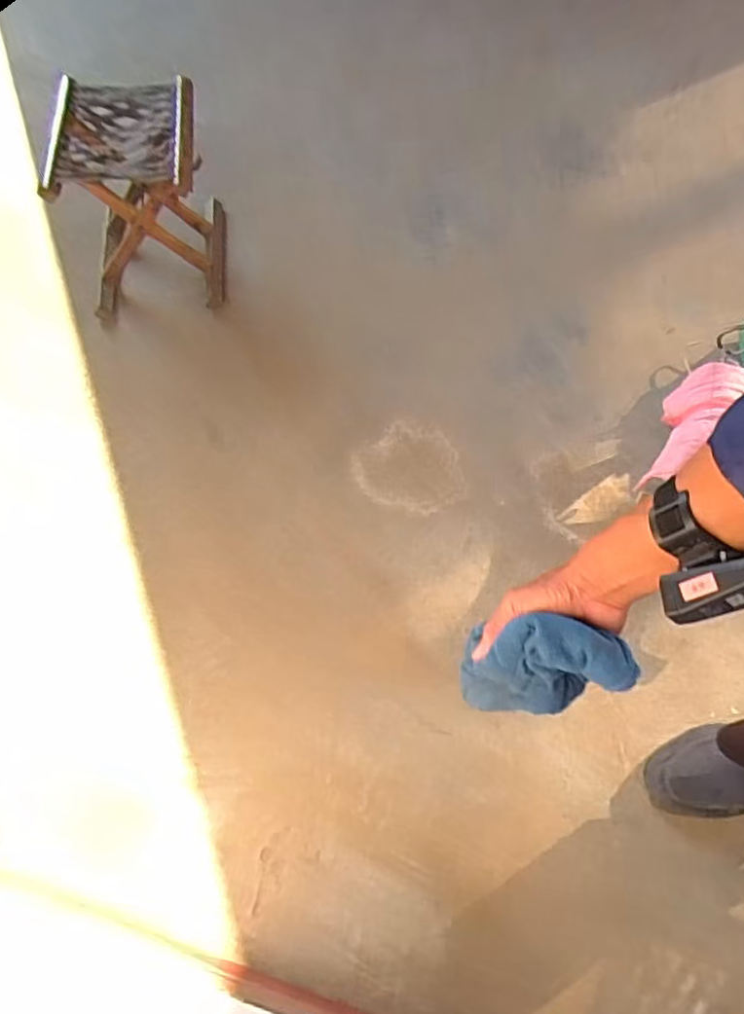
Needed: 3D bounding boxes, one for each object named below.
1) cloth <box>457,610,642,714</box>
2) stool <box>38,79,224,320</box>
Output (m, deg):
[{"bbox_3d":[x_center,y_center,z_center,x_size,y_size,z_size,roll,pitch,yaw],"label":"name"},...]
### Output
[{"bbox_3d":[0.149,0.139,0.541,0.122,0.105,0.069,4,62,0],"label":"cloth"},{"bbox_3d":[-0.415,-0.561,1.126,0.230,0.255,0.283,-7,63,-5],"label":"stool"}]

